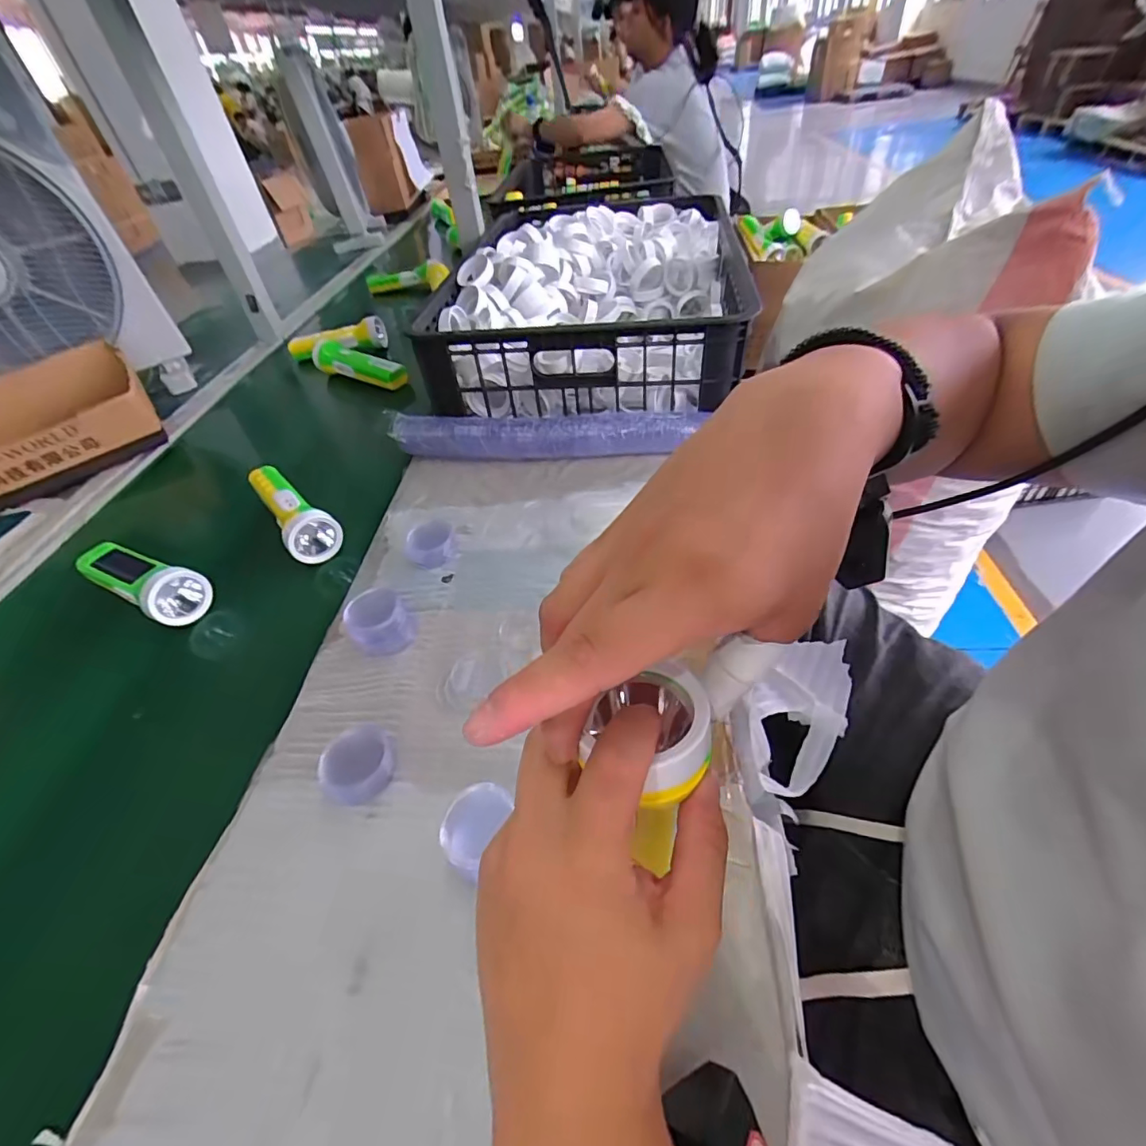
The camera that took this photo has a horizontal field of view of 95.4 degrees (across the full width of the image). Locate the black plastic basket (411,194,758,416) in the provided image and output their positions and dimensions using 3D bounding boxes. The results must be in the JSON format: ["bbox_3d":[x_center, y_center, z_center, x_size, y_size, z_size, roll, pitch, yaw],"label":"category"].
[{"bbox_3d":[0.028,-0.379,0.753,0.379,0.161,0.479,2,46,9],"label":"black plastic basket"}]

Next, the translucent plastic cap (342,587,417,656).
[{"bbox_3d":[-0.165,0.042,0.444,0.050,0.034,0.047,-4,45,4],"label":"translucent plastic cap"}]

